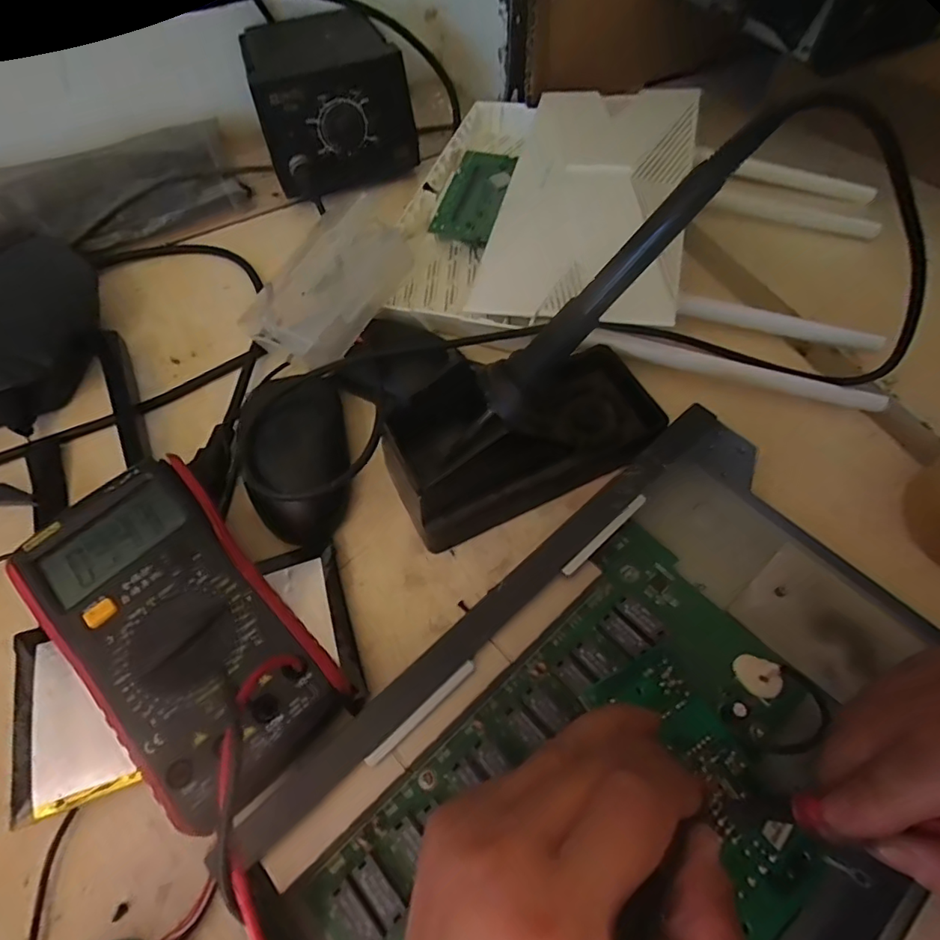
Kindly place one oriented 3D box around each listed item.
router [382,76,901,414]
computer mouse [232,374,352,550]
[{"bbox_3d":[0.114,-0.186,0.386,0.316,0.053,0.256,12,62,7],"label":"router"},{"bbox_3d":[-0.097,-0.007,0.311,0.055,0.033,0.100,-14,62,-7],"label":"computer mouse"}]

